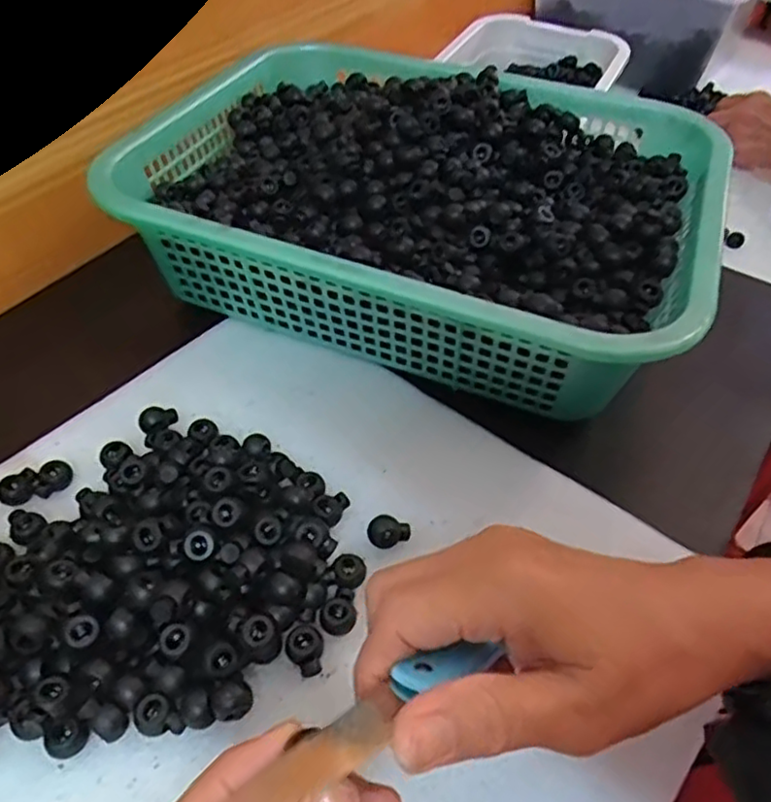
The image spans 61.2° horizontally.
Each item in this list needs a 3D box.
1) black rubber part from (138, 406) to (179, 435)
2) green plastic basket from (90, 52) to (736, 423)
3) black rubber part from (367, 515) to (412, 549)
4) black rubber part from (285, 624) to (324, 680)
[{"bbox_3d":[-0.137,0.011,0.395,0.022,0.011,0.014,-33,58,-27],"label":"black rubber part"},{"bbox_3d":[0.029,-0.142,0.474,0.370,0.095,0.291,19,51,13],"label":"green plastic basket"},{"bbox_3d":[0.002,0.072,0.349,0.022,0.017,0.015,7,49,4],"label":"black rubber part"},{"bbox_3d":[-0.038,0.118,0.310,0.017,0.012,0.023,-22,54,-20],"label":"black rubber part"}]

